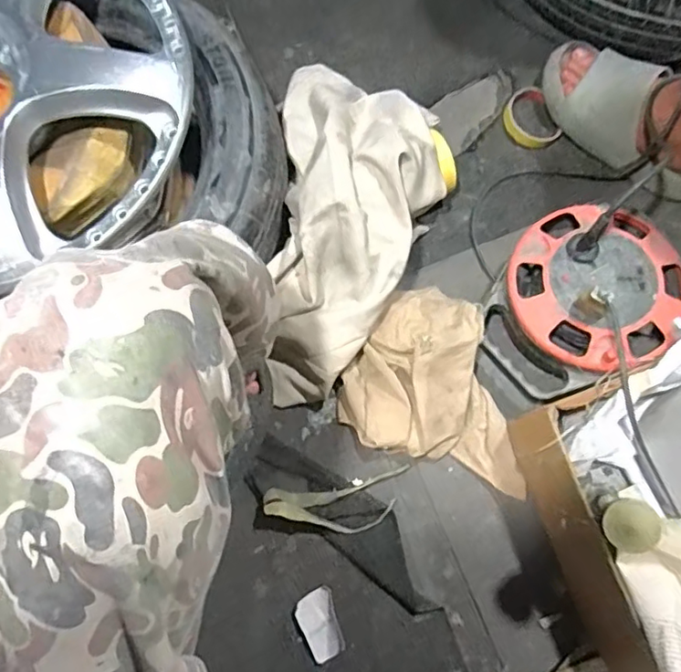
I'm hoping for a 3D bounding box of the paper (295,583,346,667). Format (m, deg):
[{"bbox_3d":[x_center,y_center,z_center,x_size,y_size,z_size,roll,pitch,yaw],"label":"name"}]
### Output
[{"bbox_3d":[-0.025,0.330,0.667,0.043,0.007,0.074,-16,76,-3],"label":"paper"}]

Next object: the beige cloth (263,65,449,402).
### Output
[{"bbox_3d":[0.018,-0.154,0.726,0.192,0.155,0.451,2,75,4],"label":"beige cloth"}]

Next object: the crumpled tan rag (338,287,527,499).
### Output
[{"bbox_3d":[0.095,0.073,0.703,0.187,0.071,0.264,-13,76,-2],"label":"crumpled tan rag"}]

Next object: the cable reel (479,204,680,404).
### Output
[{"bbox_3d":[0.287,-0.041,0.701,0.242,0.124,0.204,-43,79,-9],"label":"cable reel"}]

